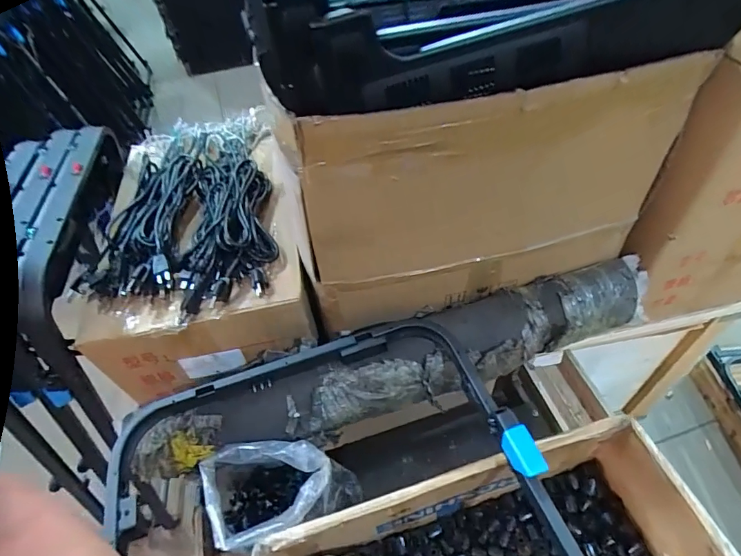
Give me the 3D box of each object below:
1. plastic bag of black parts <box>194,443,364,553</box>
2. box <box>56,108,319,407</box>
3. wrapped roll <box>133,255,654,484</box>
[{"bbox_3d":[-0.135,0.325,0.635,0.200,0.147,0.122,-4,49,3],"label":"plastic bag of black parts"},{"bbox_3d":[-0.335,-0.070,0.854,0.386,0.198,0.591,-14,49,-6],"label":"box"},{"bbox_3d":[0.058,0.129,0.681,0.823,0.102,0.122,-16,49,-8],"label":"wrapped roll"}]

